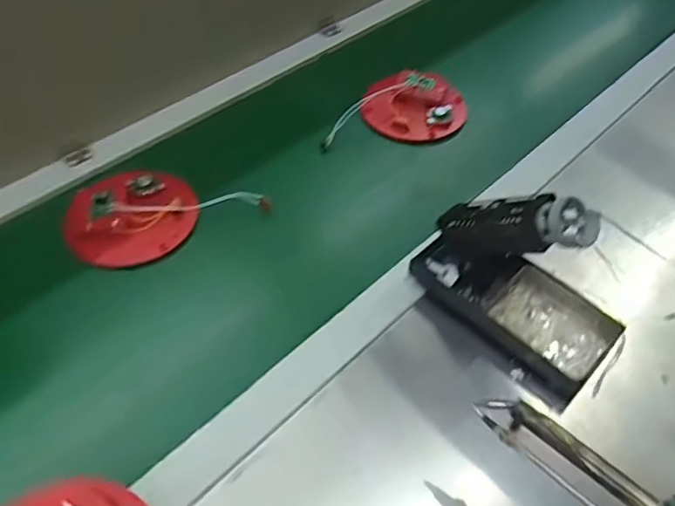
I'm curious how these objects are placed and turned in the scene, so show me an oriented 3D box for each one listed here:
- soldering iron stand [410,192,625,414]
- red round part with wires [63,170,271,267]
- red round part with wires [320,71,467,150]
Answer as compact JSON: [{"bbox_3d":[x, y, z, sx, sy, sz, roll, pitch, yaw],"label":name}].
[{"bbox_3d":[0.146,0.013,0.442,0.165,0.123,0.084,36,57,25],"label":"soldering iron stand"},{"bbox_3d":[-0.174,-0.047,0.559,0.174,0.029,0.102,-26,56,-23],"label":"red round part with wires"},{"bbox_3d":[0.067,-0.173,0.672,0.170,0.025,0.112,-3,50,-5],"label":"red round part with wires"}]

